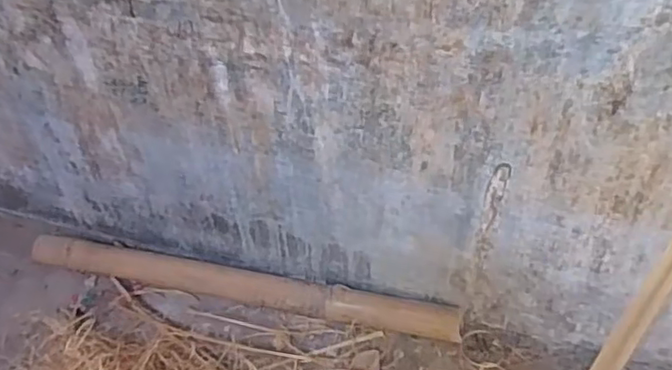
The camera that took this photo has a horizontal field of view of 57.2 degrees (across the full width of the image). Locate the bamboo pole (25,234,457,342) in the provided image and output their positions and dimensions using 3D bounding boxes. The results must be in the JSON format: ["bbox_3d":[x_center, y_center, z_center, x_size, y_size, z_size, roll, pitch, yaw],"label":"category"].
[{"bbox_3d":[-0.194,0.191,1.197,0.859,0.059,0.069,9,47,13],"label":"bamboo pole"}]

